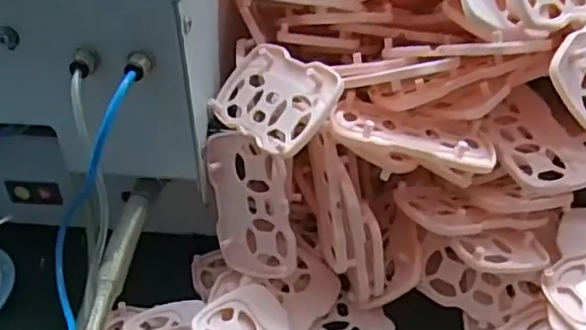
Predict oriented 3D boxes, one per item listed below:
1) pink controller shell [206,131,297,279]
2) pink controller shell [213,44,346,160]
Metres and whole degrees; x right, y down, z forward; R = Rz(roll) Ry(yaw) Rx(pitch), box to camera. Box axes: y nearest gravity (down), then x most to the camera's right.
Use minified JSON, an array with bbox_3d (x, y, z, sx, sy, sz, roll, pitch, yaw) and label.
[{"bbox_3d":[-0.025,0.024,0.367,0.051,0.086,0.008,-1,13,29],"label":"pink controller shell"},{"bbox_3d":[-0.013,-0.039,0.349,0.053,0.011,0.085,-54,42,-4],"label":"pink controller shell"}]

